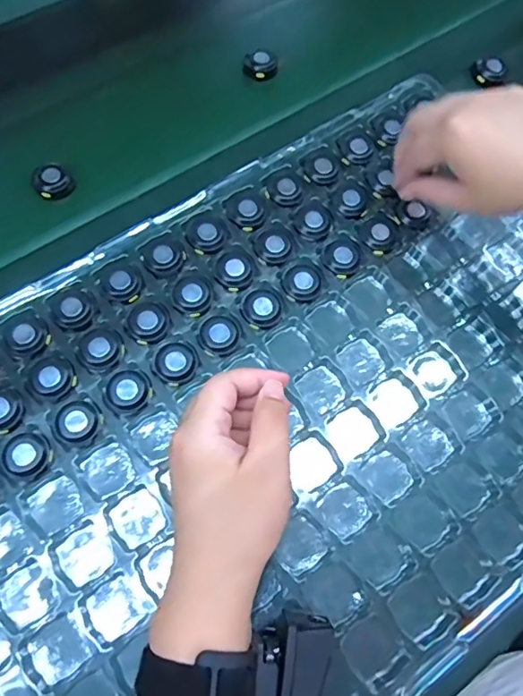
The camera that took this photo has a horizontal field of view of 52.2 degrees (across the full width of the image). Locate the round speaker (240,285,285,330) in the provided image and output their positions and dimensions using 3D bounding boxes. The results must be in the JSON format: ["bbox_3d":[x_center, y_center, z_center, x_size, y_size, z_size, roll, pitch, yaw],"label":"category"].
[{"bbox_3d":[0.001,-0.030,0.388,0.032,0.009,0.030,1,67,-2],"label":"round speaker"}]

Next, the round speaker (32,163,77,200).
[{"bbox_3d":[-0.166,-0.133,0.425,0.030,0.013,0.027,-25,71,-12],"label":"round speaker"}]

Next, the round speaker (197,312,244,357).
[{"bbox_3d":[-0.030,-0.010,0.380,0.031,0.007,0.030,1,67,-2],"label":"round speaker"}]

